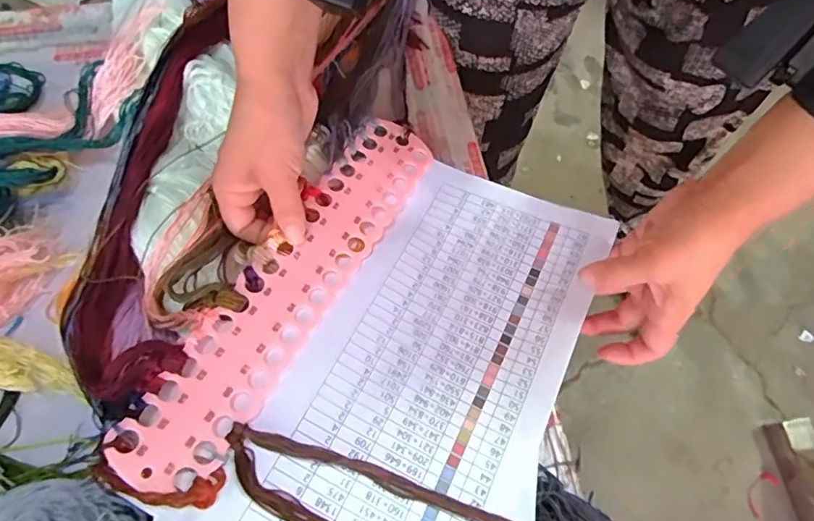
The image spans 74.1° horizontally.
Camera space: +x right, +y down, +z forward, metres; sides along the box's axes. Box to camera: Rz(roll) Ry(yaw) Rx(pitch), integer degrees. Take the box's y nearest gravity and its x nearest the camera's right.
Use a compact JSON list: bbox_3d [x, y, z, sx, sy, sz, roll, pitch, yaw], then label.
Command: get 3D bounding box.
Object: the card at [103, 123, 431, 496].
[{"bbox_3d":[-0.068,0.012,0.350,0.053,0.005,0.287,35,61,0],"label":"card"}]

